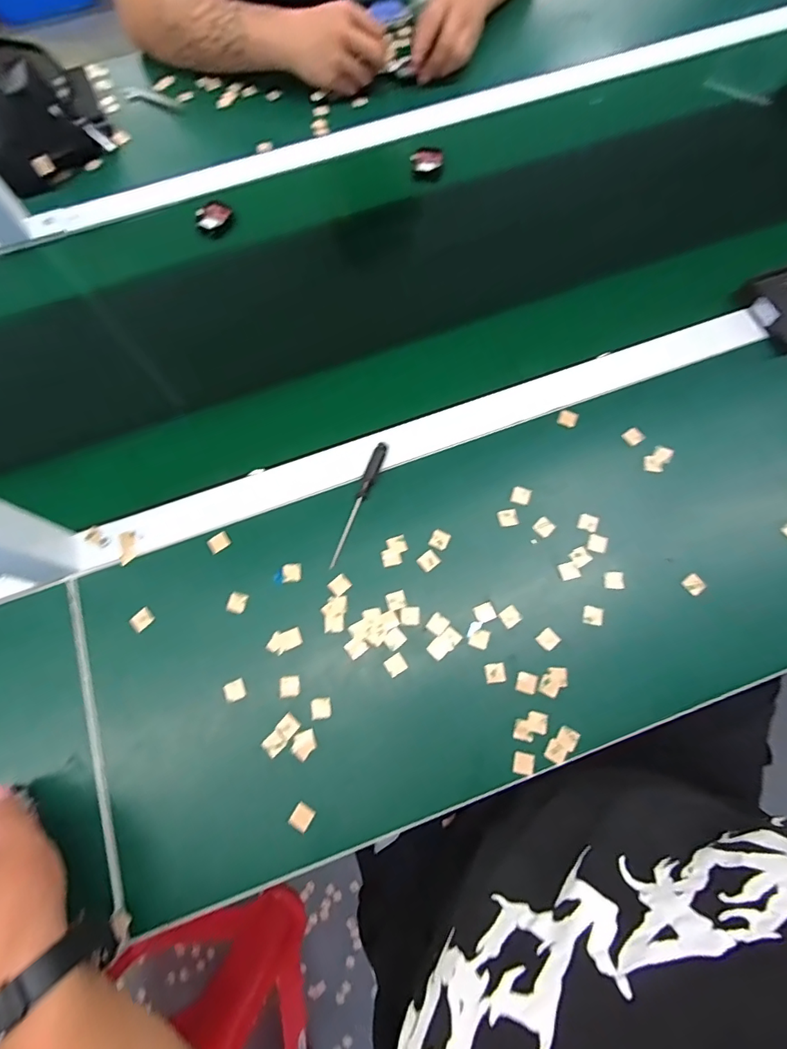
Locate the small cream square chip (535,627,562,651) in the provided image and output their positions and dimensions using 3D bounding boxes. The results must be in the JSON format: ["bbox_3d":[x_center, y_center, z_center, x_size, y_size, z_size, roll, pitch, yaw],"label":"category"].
[{"bbox_3d":[0.137,0.101,0.410,0.017,0.004,0.016,-39,74,-10],"label":"small cream square chip"}]

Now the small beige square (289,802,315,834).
[{"bbox_3d":[-0.074,0.236,0.375,0.016,0.004,0.018,30,75,11],"label":"small beige square"}]

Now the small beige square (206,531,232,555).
[{"bbox_3d":[-0.167,0.017,0.447,0.021,0.004,0.016,-37,74,-10],"label":"small beige square"}]

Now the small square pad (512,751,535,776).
[{"bbox_3d":[0.107,0.196,0.381,0.017,0.004,0.016,15,70,7],"label":"small square pad"}]

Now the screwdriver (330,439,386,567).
[{"bbox_3d":[-0.035,-0.021,0.449,0.013,0.014,0.128,22,74,9],"label":"screwdriver"}]

